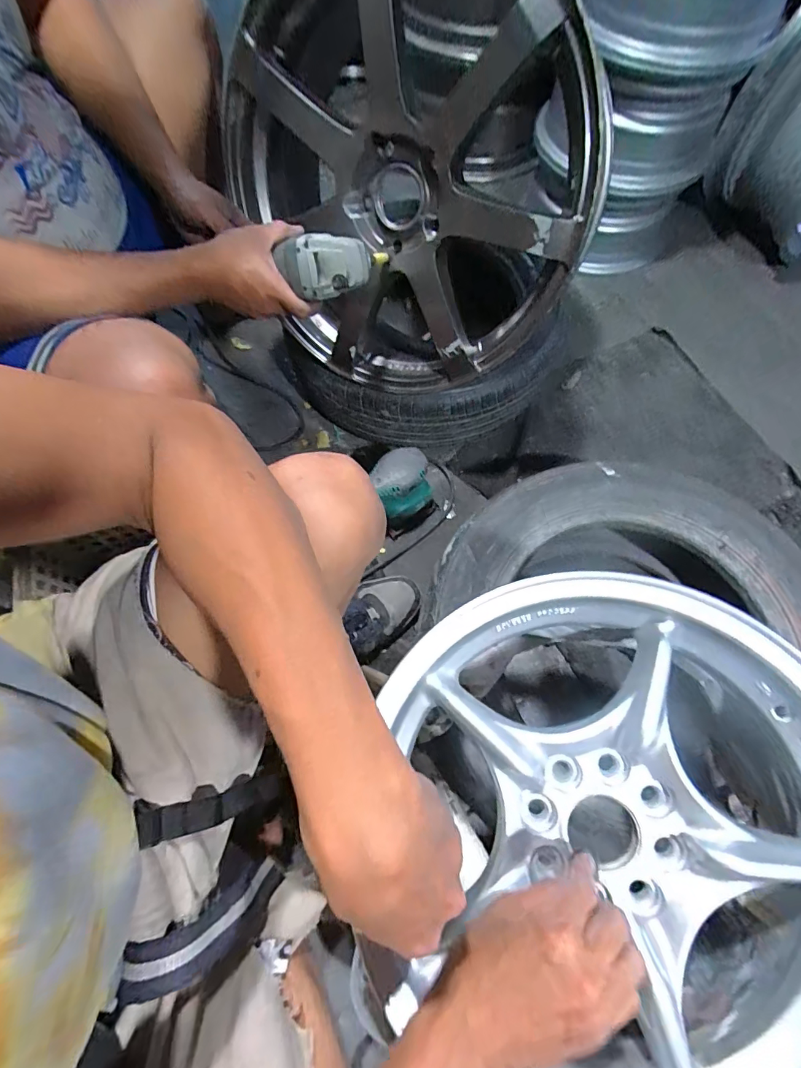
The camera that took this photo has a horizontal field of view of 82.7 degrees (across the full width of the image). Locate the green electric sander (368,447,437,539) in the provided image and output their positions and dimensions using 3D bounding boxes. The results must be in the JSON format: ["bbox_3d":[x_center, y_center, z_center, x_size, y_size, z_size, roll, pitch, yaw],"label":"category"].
[{"bbox_3d":[0.001,-0.069,0.771,0.105,0.124,0.088,-33,71,-11],"label":"green electric sander"}]

